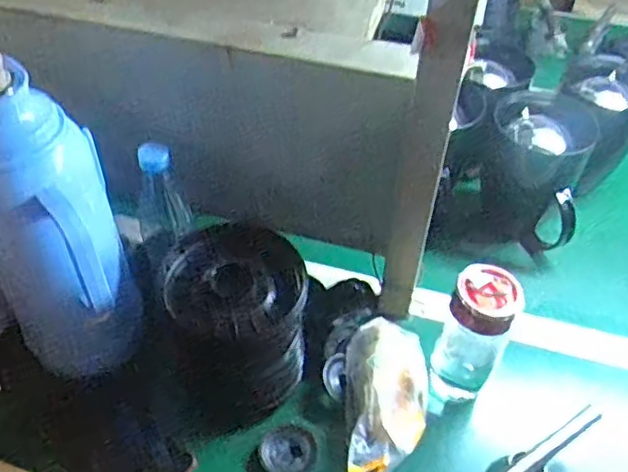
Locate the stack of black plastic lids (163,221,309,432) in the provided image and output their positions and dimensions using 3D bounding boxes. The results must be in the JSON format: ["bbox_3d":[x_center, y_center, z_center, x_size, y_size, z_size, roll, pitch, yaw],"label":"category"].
[{"bbox_3d":[-0.078,0.098,0.665,0.139,0.183,0.126,-15,48,-16],"label":"stack of black plastic lids"}]

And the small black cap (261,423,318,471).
[{"bbox_3d":[-0.025,0.228,0.665,0.056,0.009,0.056,1,46,-1],"label":"small black cap"}]

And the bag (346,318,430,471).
[{"bbox_3d":[0.082,0.176,0.682,0.093,0.054,0.188,3,46,0],"label":"bag"}]

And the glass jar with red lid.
[{"bbox_3d":[0.170,0.111,0.679,0.068,0.169,0.059,28,51,23],"label":"glass jar with red lid"}]

